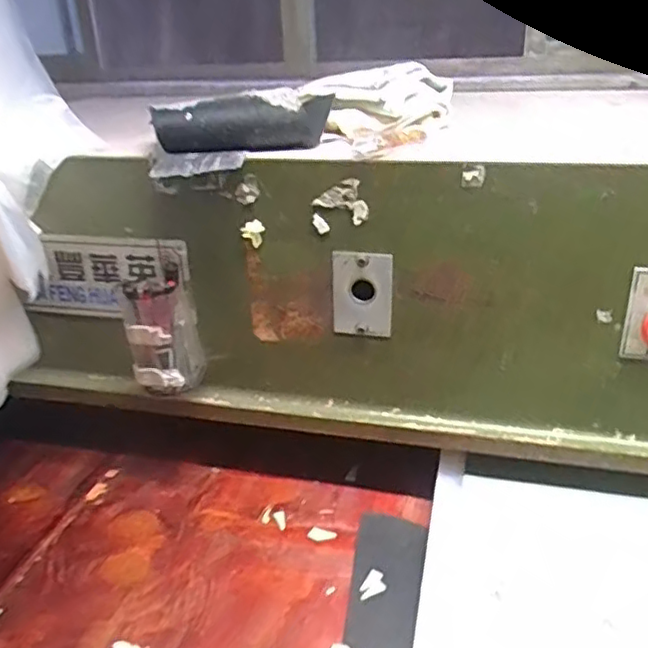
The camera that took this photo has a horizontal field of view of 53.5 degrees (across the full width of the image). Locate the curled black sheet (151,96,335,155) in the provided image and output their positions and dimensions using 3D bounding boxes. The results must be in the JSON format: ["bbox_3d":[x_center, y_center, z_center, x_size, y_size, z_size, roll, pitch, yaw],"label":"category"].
[{"bbox_3d":[-0.081,-0.209,0.676,0.184,0.048,0.069,-6,24,-7],"label":"curled black sheet"}]

